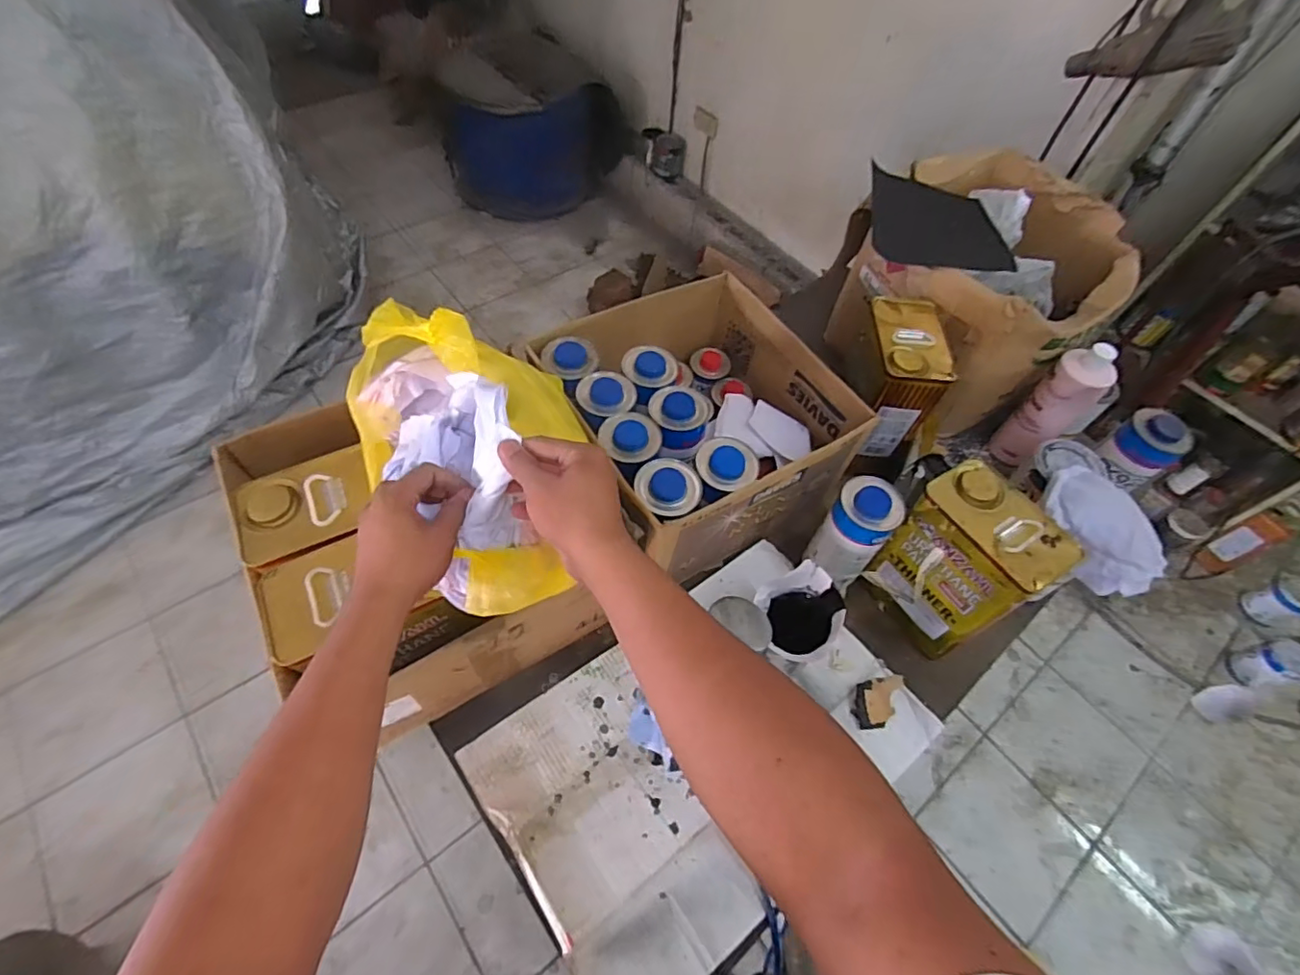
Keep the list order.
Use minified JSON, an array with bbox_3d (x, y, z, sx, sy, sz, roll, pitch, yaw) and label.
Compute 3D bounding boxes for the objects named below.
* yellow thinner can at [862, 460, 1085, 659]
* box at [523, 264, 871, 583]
[{"bbox_3d":[0.411,0.101,0.779,0.106,0.233,0.158,-28,63,-21],"label":"yellow thinner can"},{"bbox_3d":[0.068,-0.102,0.894,0.380,0.218,0.380,-23,61,-19],"label":"box"}]

